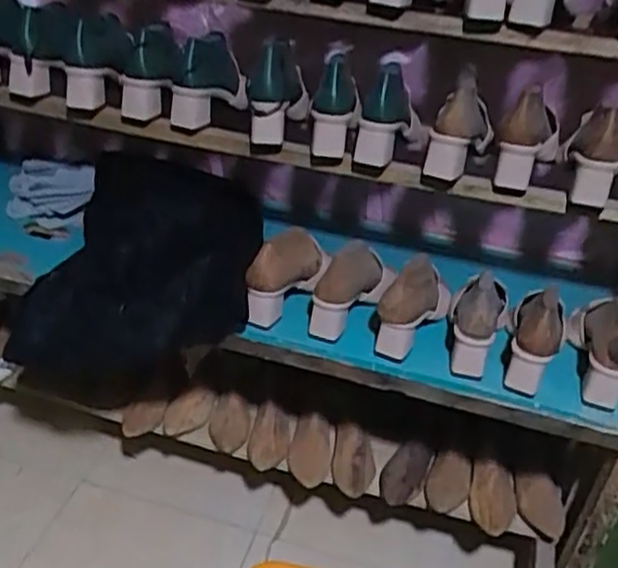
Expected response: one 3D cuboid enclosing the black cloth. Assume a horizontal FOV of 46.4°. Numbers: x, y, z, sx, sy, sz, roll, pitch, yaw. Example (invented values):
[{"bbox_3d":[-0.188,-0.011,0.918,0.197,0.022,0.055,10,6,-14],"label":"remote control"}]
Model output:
[{"bbox_3d":[-0.258,-0.019,1.152,0.348,0.264,0.319,5,32,-2],"label":"black cloth"}]

